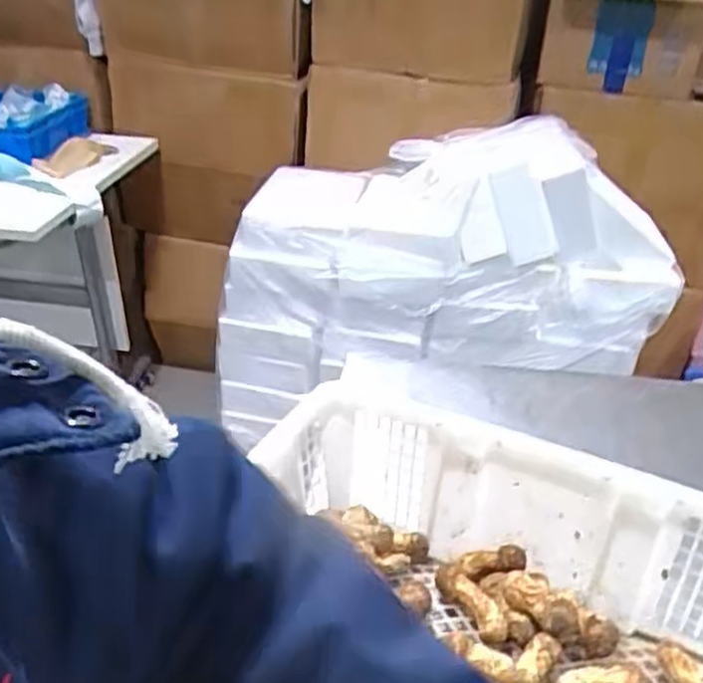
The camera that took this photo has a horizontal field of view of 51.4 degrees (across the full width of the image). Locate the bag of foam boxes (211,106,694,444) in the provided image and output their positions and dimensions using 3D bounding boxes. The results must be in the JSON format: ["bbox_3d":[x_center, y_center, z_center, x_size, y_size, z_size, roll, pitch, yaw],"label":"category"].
[{"bbox_3d":[0.192,-0.143,1.764,1.029,0.684,0.336,6,32,9],"label":"bag of foam boxes"}]

